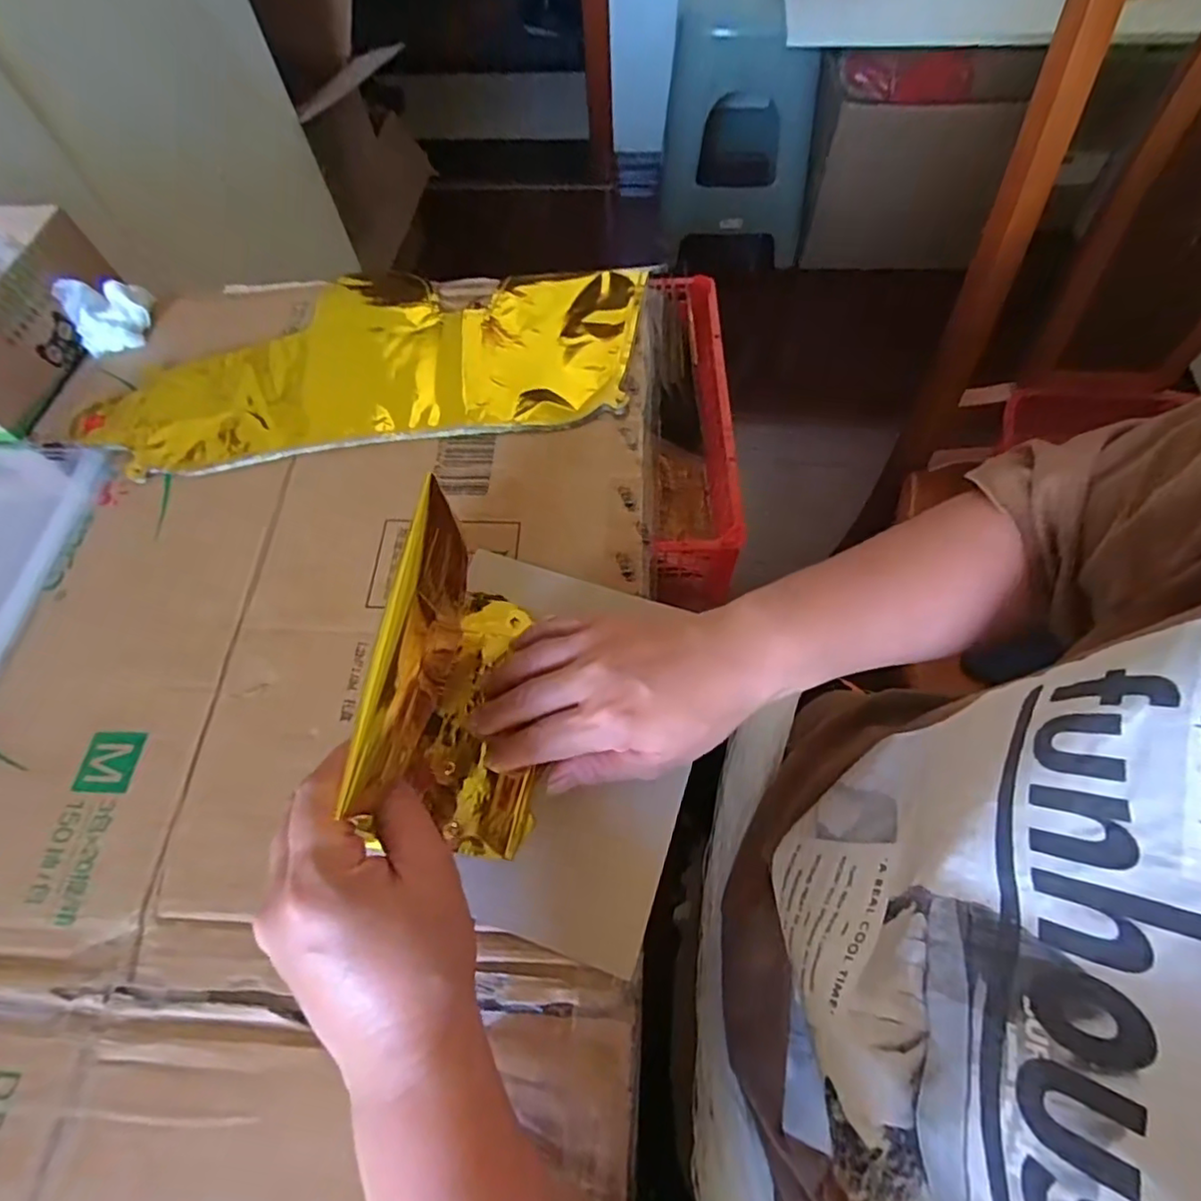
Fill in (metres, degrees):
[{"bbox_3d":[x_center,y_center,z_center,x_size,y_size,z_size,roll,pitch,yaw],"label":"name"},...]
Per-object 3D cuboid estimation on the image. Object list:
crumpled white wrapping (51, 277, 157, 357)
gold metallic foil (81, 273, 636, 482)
[{"bbox_3d":[-0.393,-0.233,0.500,0.053,0.042,0.041,-22,64,-8],"label":"crumpled white wrapping"},{"bbox_3d":[-0.169,-0.190,0.476,0.394,0.011,0.179,-7,63,0],"label":"gold metallic foil"}]

